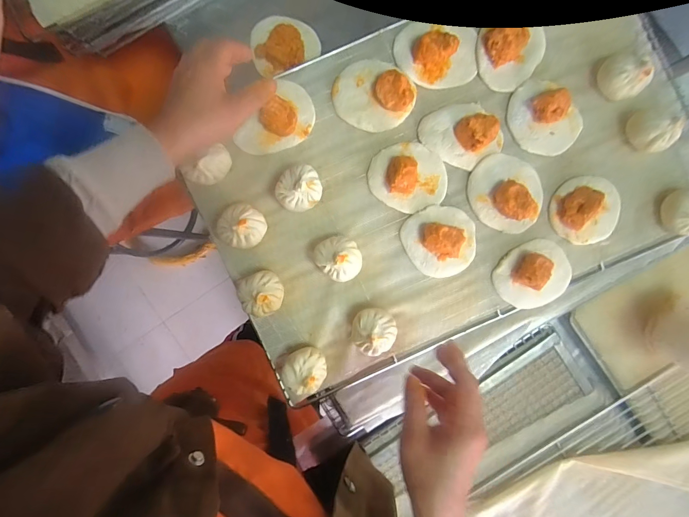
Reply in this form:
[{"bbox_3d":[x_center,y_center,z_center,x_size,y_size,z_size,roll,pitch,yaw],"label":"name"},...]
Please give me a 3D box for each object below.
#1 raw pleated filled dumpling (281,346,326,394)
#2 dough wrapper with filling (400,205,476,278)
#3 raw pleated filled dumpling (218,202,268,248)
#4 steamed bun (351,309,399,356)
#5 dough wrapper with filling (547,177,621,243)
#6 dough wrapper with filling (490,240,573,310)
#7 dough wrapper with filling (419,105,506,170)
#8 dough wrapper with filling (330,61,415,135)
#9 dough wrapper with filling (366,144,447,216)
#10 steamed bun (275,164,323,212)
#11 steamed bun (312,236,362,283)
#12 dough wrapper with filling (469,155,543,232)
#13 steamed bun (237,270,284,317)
[{"bbox_3d":[-0.048,0.135,0.439,0.051,0.043,0.050,4,94,-2],"label":"raw pleated filled dumpling"},{"bbox_3d":[0.120,-0.021,0.436,0.085,0.025,0.088,0,94,-1],"label":"dough wrapper with filling"},{"bbox_3d":[-0.121,-0.039,0.423,0.051,0.044,0.049,0,94,-1],"label":"raw pleated filled dumpling"},{"bbox_3d":[0.036,0.088,0.434,0.054,0.047,0.055,8,94,-2],"label":"steamed bun"},{"bbox_3d":[0.304,-0.060,0.442,0.081,0.029,0.081,-4,94,-1],"label":"dough wrapper with filling"},{"bbox_3d":[0.239,0.022,0.442,0.092,0.034,0.081,-27,94,0],"label":"dough wrapper with filling"},{"bbox_3d":[0.143,-0.151,0.432,0.082,0.026,0.081,0,94,-1],"label":"dough wrapper with filling"},{"bbox_3d":[0.034,-0.198,0.427,0.085,0.022,0.092,0,94,-1],"label":"dough wrapper with filling"},{"bbox_3d":[0.080,-0.100,0.429,0.090,0.029,0.084,0,94,-1],"label":"dough wrapper with filling"},{"bbox_3d":[-0.052,-0.082,0.421,0.050,0.048,0.052,0,94,-1],"label":"steamed bun"},{"bbox_3d":[-0.006,-0.001,0.431,0.059,0.046,0.051,40,92,-4],"label":"steamed bun"},{"bbox_3d":[0.202,-0.080,0.436,0.094,0.026,0.088,13,93,-2],"label":"dough wrapper with filling"},{"bbox_3d":[-0.098,0.042,0.431,0.048,0.046,0.051,0,94,-1],"label":"steamed bun"}]

